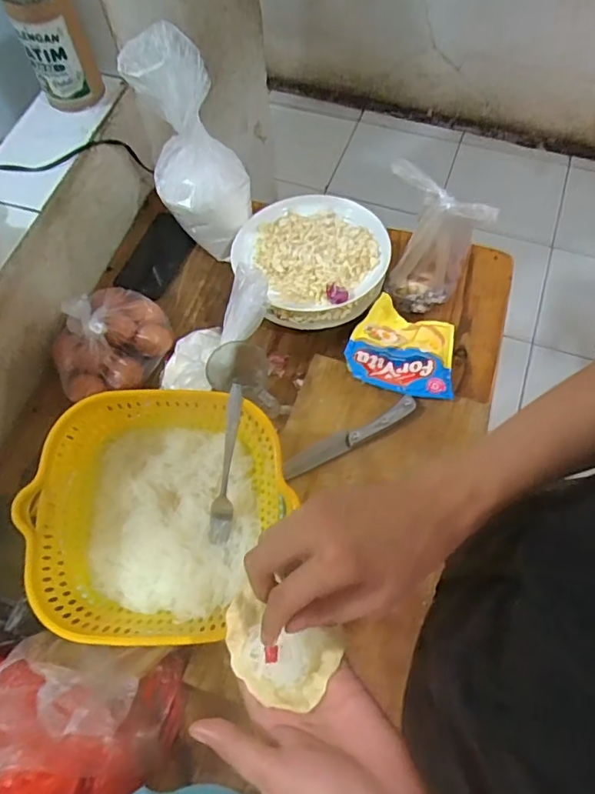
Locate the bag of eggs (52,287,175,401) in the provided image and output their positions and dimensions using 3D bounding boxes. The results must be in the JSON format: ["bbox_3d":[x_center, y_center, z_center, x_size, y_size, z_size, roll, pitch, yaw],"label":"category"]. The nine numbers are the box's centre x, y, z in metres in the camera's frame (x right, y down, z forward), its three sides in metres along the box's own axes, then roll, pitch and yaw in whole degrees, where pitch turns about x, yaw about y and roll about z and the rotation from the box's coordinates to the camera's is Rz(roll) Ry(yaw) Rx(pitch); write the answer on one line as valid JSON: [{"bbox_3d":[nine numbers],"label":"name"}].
[{"bbox_3d":[-0.243,-0.074,0.673,0.119,0.073,0.158,26,68,14],"label":"bag of eggs"}]

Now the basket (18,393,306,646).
[{"bbox_3d":[-0.126,0.121,0.517,0.238,0.108,0.221,1,64,3],"label":"basket"}]

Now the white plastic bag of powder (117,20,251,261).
[{"bbox_3d":[-0.135,-0.315,0.679,0.110,0.250,0.126,-28,66,-11],"label":"white plastic bag of powder"}]

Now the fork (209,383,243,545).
[{"bbox_3d":[-0.070,0.068,0.527,0.022,0.019,0.162,8,98,6],"label":"fork"}]

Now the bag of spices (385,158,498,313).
[{"bbox_3d":[0.172,-0.191,0.656,0.118,0.180,0.081,2,64,3],"label":"bag of spices"}]

